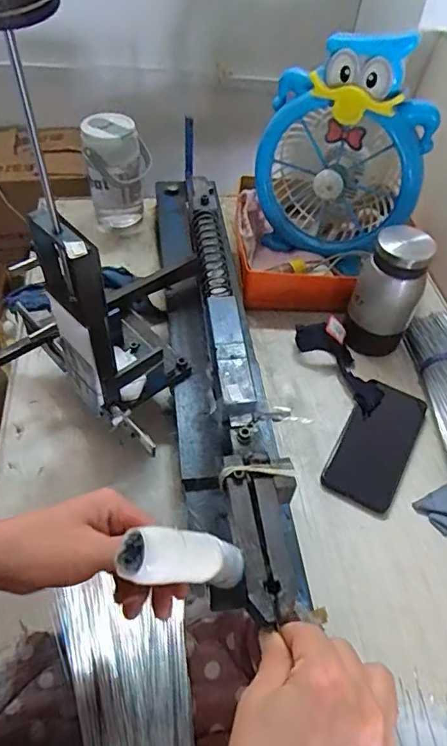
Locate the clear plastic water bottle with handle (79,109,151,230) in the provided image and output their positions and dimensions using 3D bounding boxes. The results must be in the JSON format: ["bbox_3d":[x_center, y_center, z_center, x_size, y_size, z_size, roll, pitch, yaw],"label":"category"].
[{"bbox_3d":[-0.160,-0.304,0.767,0.087,0.144,0.088,-3,52,-7],"label":"clear plastic water bottle with handle"}]

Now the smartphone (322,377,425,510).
[{"bbox_3d":[0.176,0.077,0.574,0.073,0.010,0.158,26,54,15],"label":"smartphone"}]

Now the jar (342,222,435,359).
[{"bbox_3d":[0.203,-0.099,0.619,0.073,0.152,0.065,30,55,18],"label":"jar"}]

